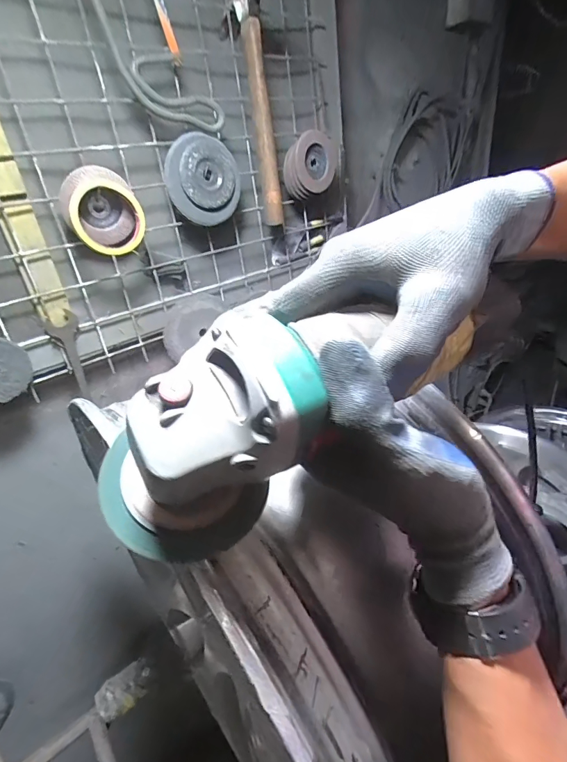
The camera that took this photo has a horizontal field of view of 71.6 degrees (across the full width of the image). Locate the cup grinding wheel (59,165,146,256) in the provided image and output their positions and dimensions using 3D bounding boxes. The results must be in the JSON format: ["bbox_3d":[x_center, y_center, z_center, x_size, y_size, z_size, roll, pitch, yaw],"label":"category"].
[{"bbox_3d":[-0.244,-0.229,0.536,0.096,0.100,0.044,-28,33,-34],"label":"cup grinding wheel"}]

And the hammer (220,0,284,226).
[{"bbox_3d":[-0.041,-0.424,0.627,0.060,0.321,0.079,-15,28,-12],"label":"hammer"}]

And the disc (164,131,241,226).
[{"bbox_3d":[-0.120,-0.309,0.608,0.119,0.121,0.020,-9,23,-34],"label":"disc"}]

